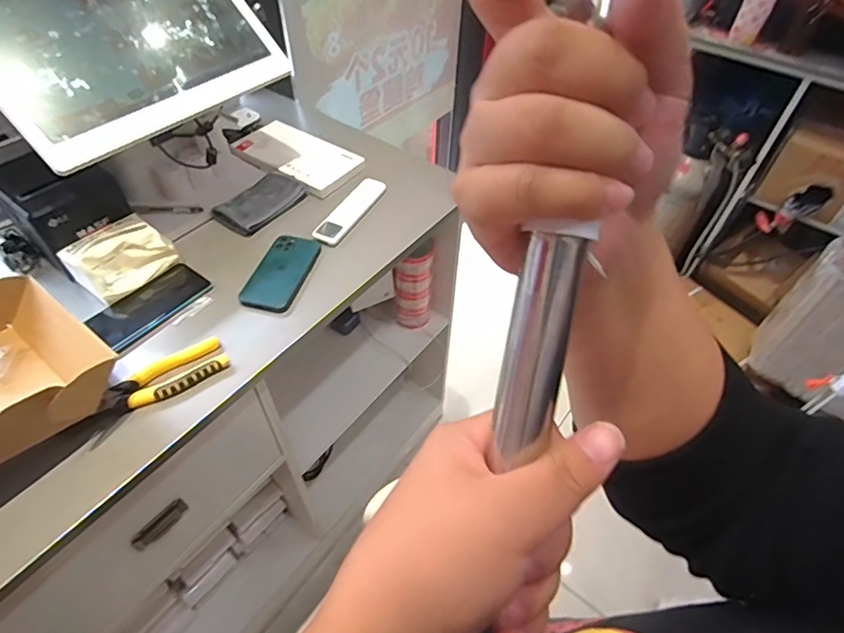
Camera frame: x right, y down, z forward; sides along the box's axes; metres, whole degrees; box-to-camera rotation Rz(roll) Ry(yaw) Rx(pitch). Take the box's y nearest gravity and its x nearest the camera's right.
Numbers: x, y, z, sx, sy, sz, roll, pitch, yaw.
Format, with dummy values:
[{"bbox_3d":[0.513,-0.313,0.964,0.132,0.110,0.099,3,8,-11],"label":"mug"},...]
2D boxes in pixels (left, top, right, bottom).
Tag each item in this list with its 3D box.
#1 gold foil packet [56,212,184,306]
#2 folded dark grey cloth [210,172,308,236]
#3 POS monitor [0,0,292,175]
[{"bbox_3d":[-0.427,-0.085,0.715,0.085,0.057,0.125,35,57,25],"label":"gold foil packet"},{"bbox_3d":[-0.267,-0.193,0.839,0.088,0.007,0.148,31,55,22],"label":"folded dark grey cloth"},{"bbox_3d":[-0.402,-0.380,0.685,0.375,0.035,0.249,-44,105,-31],"label":"POS monitor"}]

